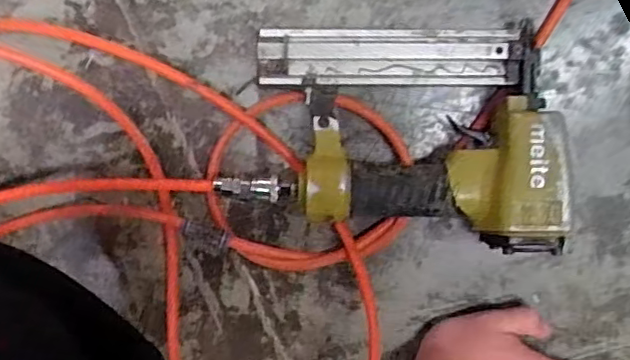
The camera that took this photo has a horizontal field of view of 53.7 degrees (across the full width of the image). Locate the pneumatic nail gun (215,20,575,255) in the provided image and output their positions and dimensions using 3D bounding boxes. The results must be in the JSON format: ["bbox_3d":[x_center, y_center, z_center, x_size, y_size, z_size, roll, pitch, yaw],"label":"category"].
[{"bbox_3d":[0.063,-0.036,0.471,0.243,0.063,0.156,3,97,0],"label":"pneumatic nail gun"}]

